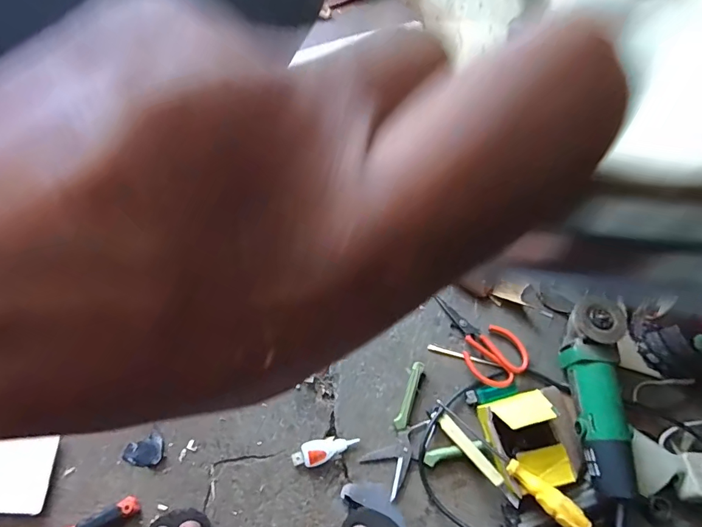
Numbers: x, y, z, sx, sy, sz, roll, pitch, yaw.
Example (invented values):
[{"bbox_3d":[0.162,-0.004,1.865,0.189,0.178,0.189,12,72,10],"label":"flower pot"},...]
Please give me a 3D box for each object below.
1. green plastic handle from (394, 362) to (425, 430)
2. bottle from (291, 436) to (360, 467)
[{"bbox_3d":[0.088,0.196,0.630,0.018,0.018,0.098,21,68,7],"label":"green plastic handle"},{"bbox_3d":[-0.035,0.264,0.597,0.093,0.020,0.032,-12,68,-7],"label":"bottle"}]

